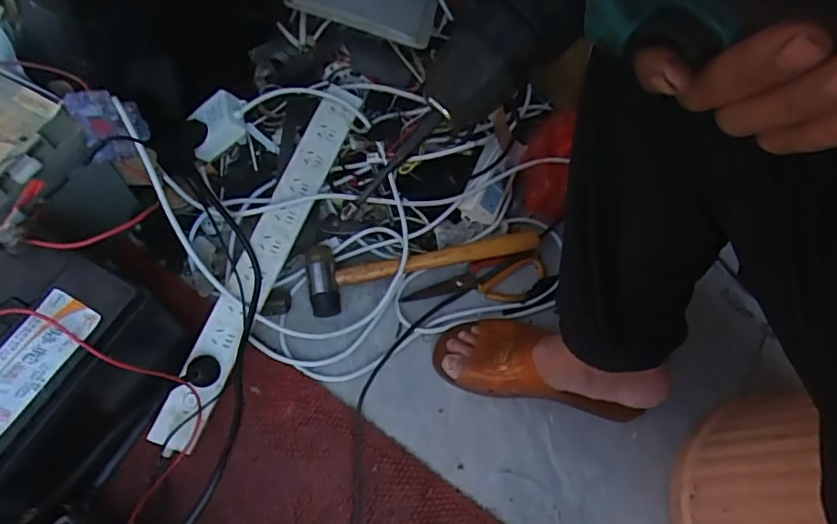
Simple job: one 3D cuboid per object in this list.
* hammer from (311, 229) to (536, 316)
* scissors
[{"bbox_3d":[0.009,-0.008,0.744,0.326,0.035,0.089,-13,66,-11],"label":"hammer"},{"bbox_3d":[0.082,0.033,0.747,0.204,0.027,0.062,-10,66,-8],"label":"scissors"}]

